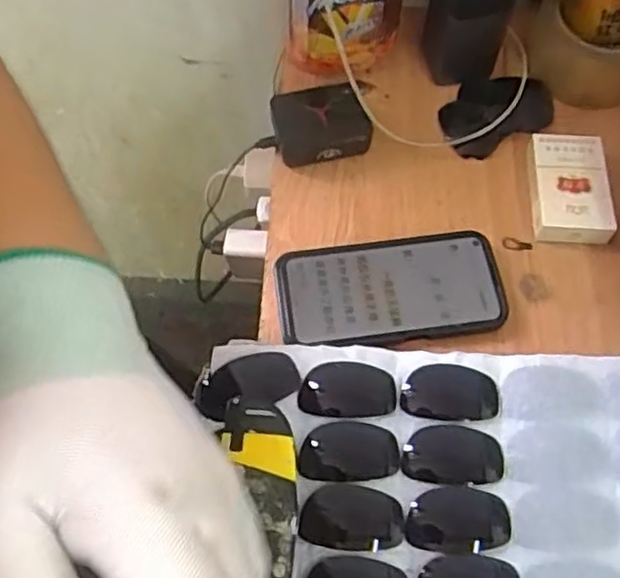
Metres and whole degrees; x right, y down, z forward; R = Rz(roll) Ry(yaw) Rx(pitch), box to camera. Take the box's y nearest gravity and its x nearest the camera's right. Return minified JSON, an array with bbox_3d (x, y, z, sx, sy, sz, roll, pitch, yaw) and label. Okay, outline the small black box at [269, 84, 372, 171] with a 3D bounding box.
[{"bbox_3d":[0.009,-0.133,0.569,0.076,0.030,0.055,-5,64,-2],"label":"small black box"}]

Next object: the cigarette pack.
[{"bbox_3d":[0.202,-0.080,0.549,0.056,0.023,0.089,0,64,0],"label":"cigarette pack"}]

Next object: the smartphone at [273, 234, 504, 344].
[{"bbox_3d":[0.059,0.001,0.517,0.162,0.013,0.080,-7,64,-3],"label":"smartphone"}]

